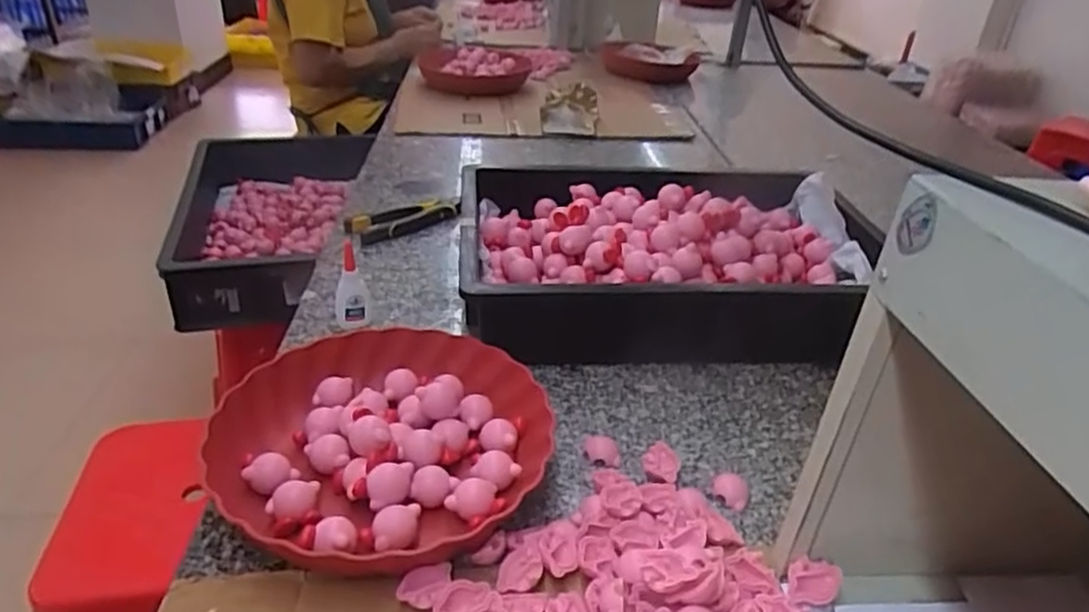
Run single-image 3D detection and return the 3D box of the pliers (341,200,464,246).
[{"bbox_3d":[-0.179,-0.113,0.916,0.155,0.025,0.054,-21,35,-38],"label":"pliers"}]

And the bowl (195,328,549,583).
[{"bbox_3d":[-0.120,0.102,0.529,0.224,0.052,0.237,4,30,-2],"label":"bowl"}]

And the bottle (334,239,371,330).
[{"bbox_3d":[-0.188,-0.022,0.687,0.032,0.081,0.019,-6,29,-16],"label":"bottle"}]

